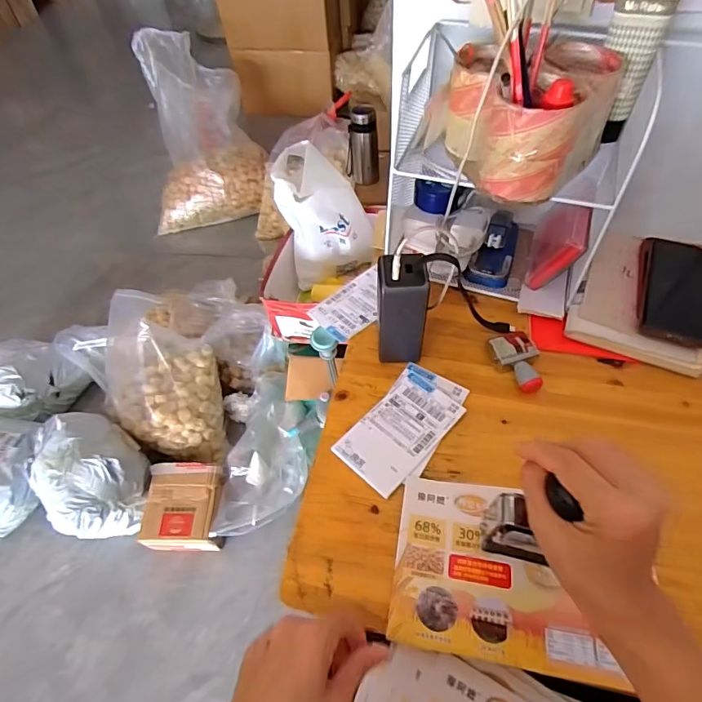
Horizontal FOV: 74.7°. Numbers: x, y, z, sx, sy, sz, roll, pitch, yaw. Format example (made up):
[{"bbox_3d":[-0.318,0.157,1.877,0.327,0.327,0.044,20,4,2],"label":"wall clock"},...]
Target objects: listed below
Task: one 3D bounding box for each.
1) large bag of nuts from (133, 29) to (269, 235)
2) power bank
[{"bbox_3d":[-0.491,-0.715,1.490,0.364,0.176,0.596,-13,87,-7],"label":"large bag of nuts"},{"bbox_3d":[0.053,-0.041,0.495,0.051,0.132,0.044,-6,53,-2],"label":"power bank"}]

